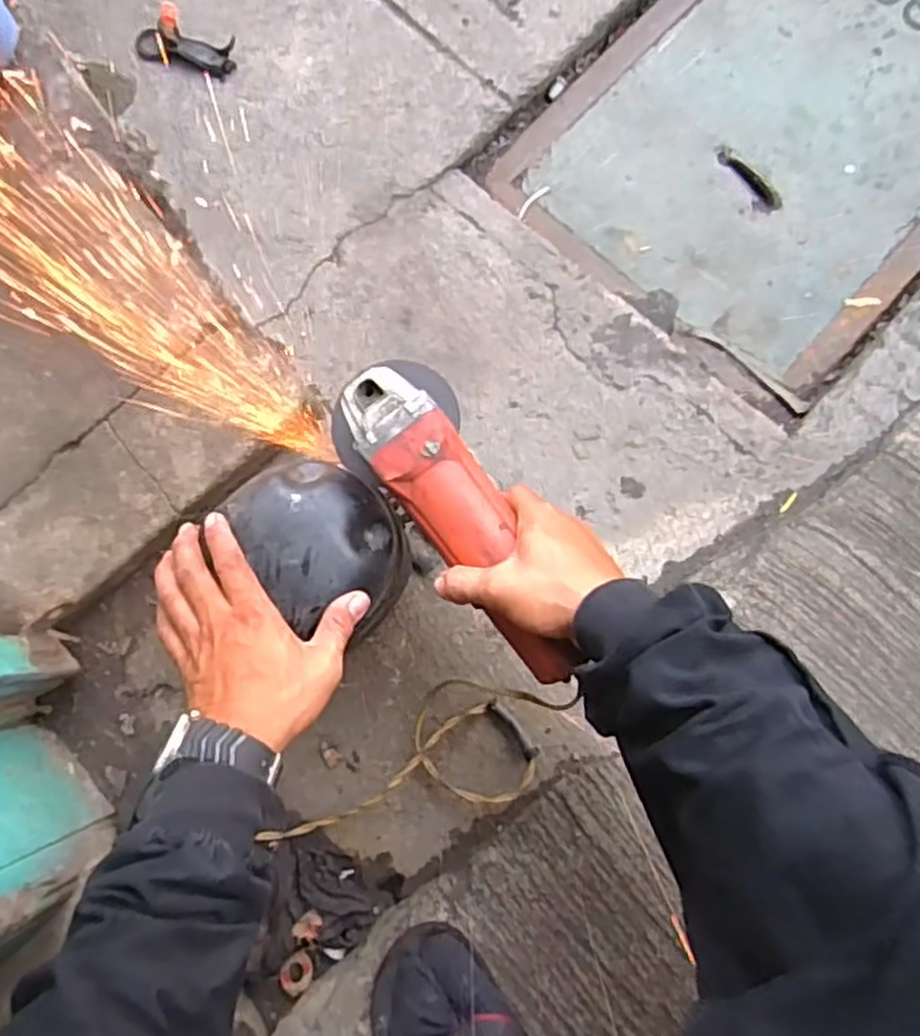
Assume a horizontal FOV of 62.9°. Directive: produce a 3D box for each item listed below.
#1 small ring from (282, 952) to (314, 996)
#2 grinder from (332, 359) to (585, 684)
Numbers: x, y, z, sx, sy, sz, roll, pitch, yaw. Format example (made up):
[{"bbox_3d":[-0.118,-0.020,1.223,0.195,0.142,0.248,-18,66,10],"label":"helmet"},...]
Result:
[{"bbox_3d":[-0.141,0.397,0.653,0.027,0.008,0.032,26,85,8],"label":"small ring"},{"bbox_3d":[-0.003,0.000,0.531,0.092,0.070,0.257,-29,72,-6],"label":"grinder"}]

